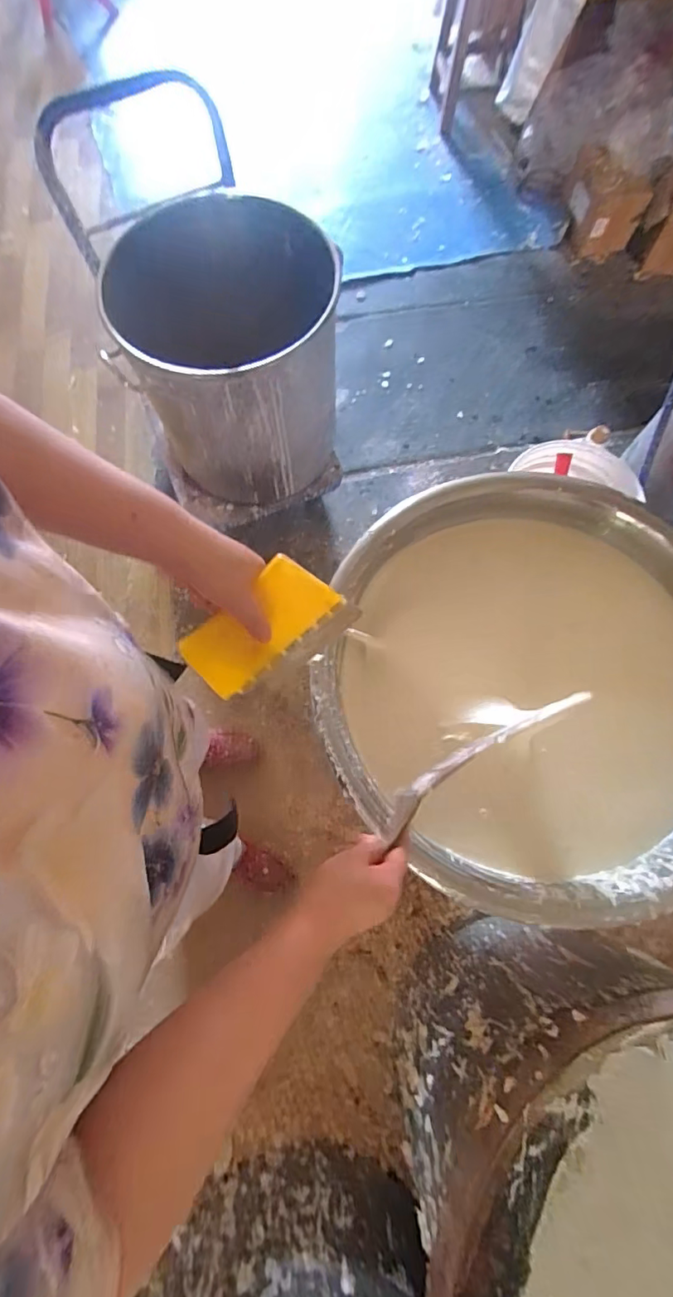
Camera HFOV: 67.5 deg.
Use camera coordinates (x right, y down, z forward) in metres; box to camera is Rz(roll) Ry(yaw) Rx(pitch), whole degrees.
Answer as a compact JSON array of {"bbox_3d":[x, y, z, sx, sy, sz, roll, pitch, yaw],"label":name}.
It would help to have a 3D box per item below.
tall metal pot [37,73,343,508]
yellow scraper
[{"bbox_3d":[-0.252,-0.647,1.232,0.448,0.511,0.448,0,73,0],"label":"tall metal pot"},{"bbox_3d":[-0.063,-0.011,0.485,0.149,0.112,0.013,-41,40,9],"label":"yellow scraper"}]

